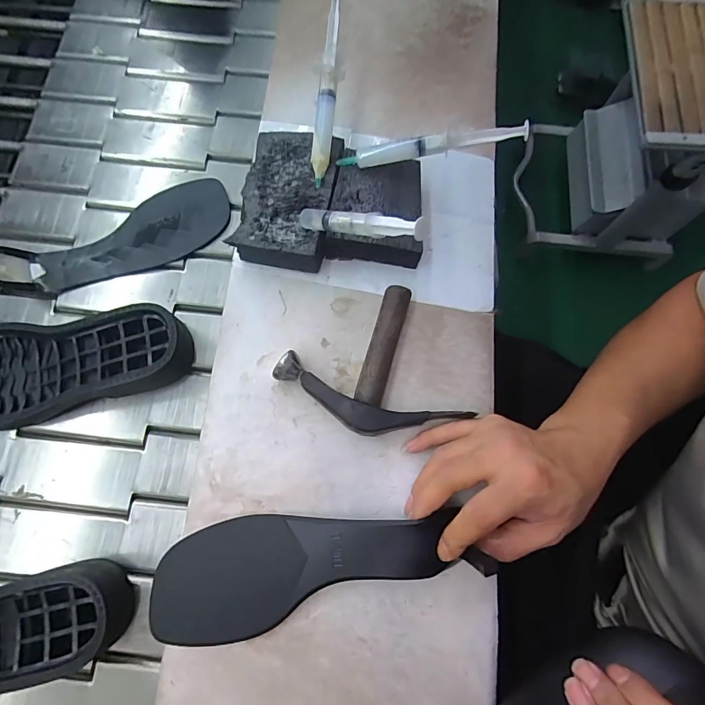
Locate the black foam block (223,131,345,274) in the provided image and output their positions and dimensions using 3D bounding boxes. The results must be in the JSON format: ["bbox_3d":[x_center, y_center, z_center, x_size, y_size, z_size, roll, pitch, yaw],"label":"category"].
[{"bbox_3d":[-0.058,-0.145,0.398,0.083,0.036,0.127,11,76,3],"label":"black foam block"}]

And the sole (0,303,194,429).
[{"bbox_3d":[-0.293,0.016,0.403,0.260,0.042,0.094,-6,74,-2],"label":"sole"}]

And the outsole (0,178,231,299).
[{"bbox_3d":[-0.250,-0.126,0.441,0.244,0.042,0.083,-25,75,-7],"label":"outsole"}]

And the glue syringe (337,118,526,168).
[{"bbox_3d":[0.070,-0.183,0.372,0.164,0.020,0.013,-4,73,12],"label":"glue syringe"}]

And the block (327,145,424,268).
[{"bbox_3d":[0.025,-0.131,0.392,0.089,0.039,0.102,10,76,2],"label":"block"}]

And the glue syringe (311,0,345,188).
[{"bbox_3d":[-0.022,-0.240,0.377,0.020,0.021,0.172,6,94,2],"label":"glue syringe"}]

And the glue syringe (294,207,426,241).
[{"bbox_3d":[-0.001,-0.103,0.332,0.132,0.017,0.015,20,72,39],"label":"glue syringe"}]

